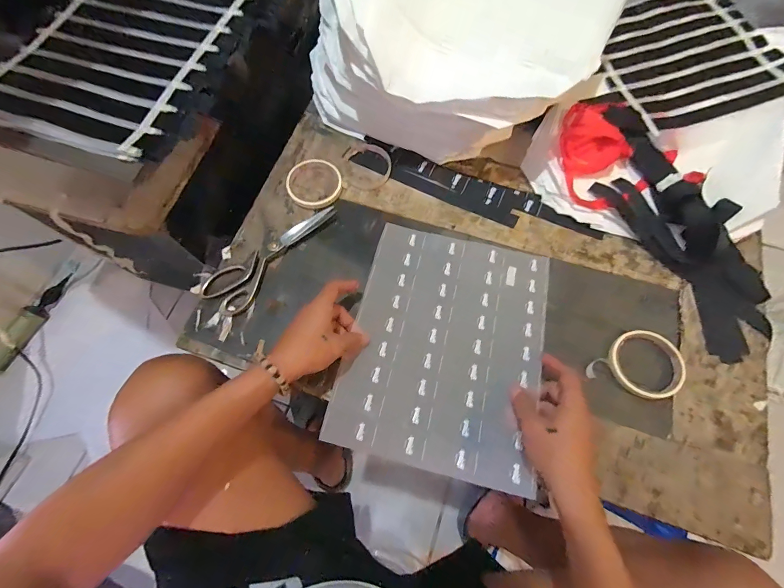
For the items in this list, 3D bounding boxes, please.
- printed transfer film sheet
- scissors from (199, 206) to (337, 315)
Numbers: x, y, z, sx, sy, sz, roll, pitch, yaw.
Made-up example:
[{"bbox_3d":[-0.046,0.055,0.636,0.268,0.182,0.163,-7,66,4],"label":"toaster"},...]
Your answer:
[{"bbox_3d":[0.074,0.060,0.474,0.248,0.031,0.323,13,70,6],"label":"printed transfer film sheet"},{"bbox_3d":[-0.187,-0.069,0.535,0.075,0.015,0.227,33,73,13],"label":"scissors"}]

